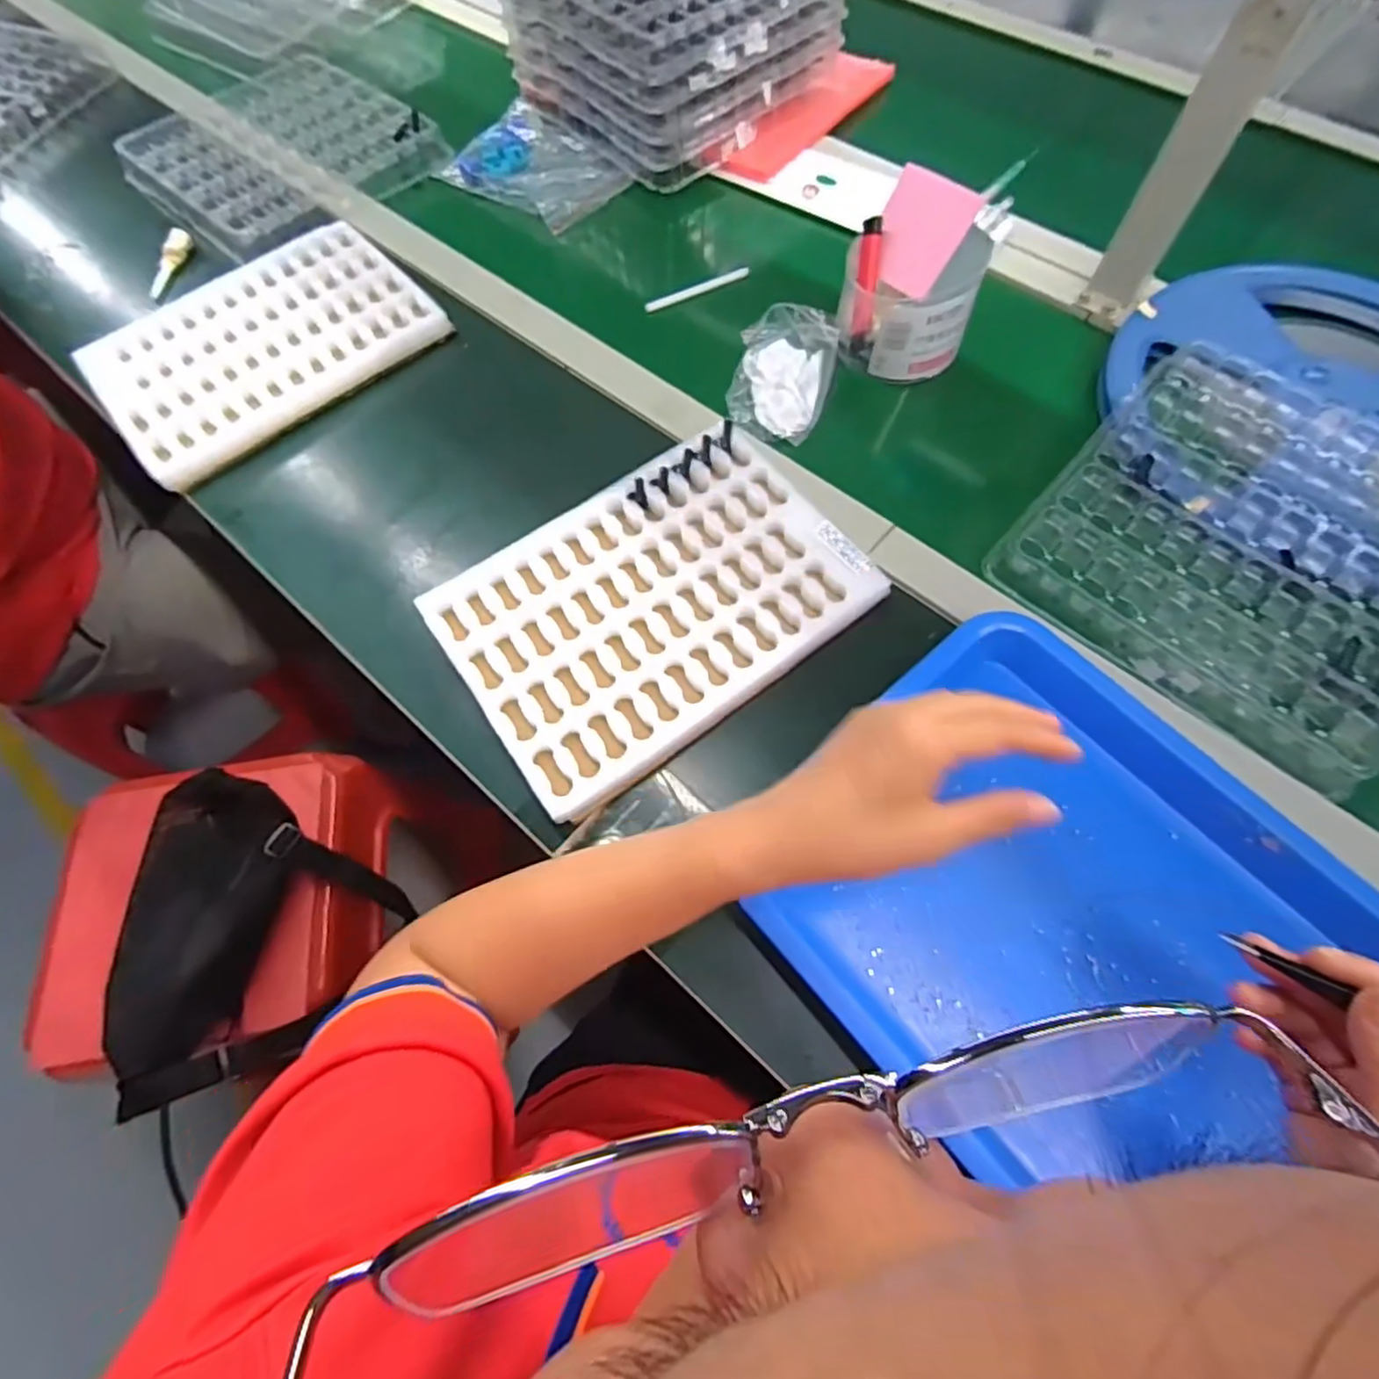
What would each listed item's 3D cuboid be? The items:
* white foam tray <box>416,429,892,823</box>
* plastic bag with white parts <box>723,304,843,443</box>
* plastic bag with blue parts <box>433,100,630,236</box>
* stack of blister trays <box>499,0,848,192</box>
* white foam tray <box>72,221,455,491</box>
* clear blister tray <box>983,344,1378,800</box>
[{"bbox_3d":[-0.023,-0.062,0.470,0.275,0.035,0.192,-35,70,-13],"label":"white foam tray"},{"bbox_3d":[0.078,-0.265,0.548,0.078,0.033,0.123,11,67,7],"label":"plastic bag with white parts"},{"bbox_3d":[-0.162,-0.557,0.702,0.182,0.034,0.127,38,73,17],"label":"plastic bag with blue parts"},{"bbox_3d":[-0.024,-0.695,0.695,0.255,0.110,0.276,-41,71,-15],"label":"stack of blister trays"},{"bbox_3d":[-0.382,-0.310,0.598,0.273,0.028,0.190,-39,71,-14],"label":"white foam tray"},{"bbox_3d":[0.404,-0.114,0.462,0.258,0.030,0.283,40,73,17],"label":"clear blister tray"}]

